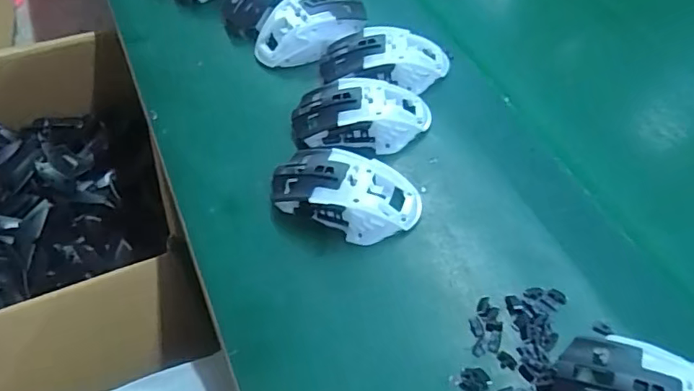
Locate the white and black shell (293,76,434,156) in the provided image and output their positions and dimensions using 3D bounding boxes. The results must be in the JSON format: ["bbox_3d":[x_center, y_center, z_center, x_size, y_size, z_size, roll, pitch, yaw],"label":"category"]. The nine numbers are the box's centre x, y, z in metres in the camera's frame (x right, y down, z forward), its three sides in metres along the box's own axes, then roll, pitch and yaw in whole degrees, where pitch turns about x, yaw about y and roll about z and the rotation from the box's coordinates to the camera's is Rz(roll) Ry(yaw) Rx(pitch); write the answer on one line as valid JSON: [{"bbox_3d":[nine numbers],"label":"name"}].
[{"bbox_3d":[0.012,-0.070,0.461,0.118,0.035,0.060,-4,57,2],"label":"white and black shell"}]

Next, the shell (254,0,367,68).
[{"bbox_3d":[-0.035,-0.164,0.529,0.116,0.039,0.067,-25,58,-11],"label":"shell"}]

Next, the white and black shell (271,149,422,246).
[{"bbox_3d":[-0.002,-0.003,0.418,0.113,0.036,0.059,15,59,14],"label":"white and black shell"}]

